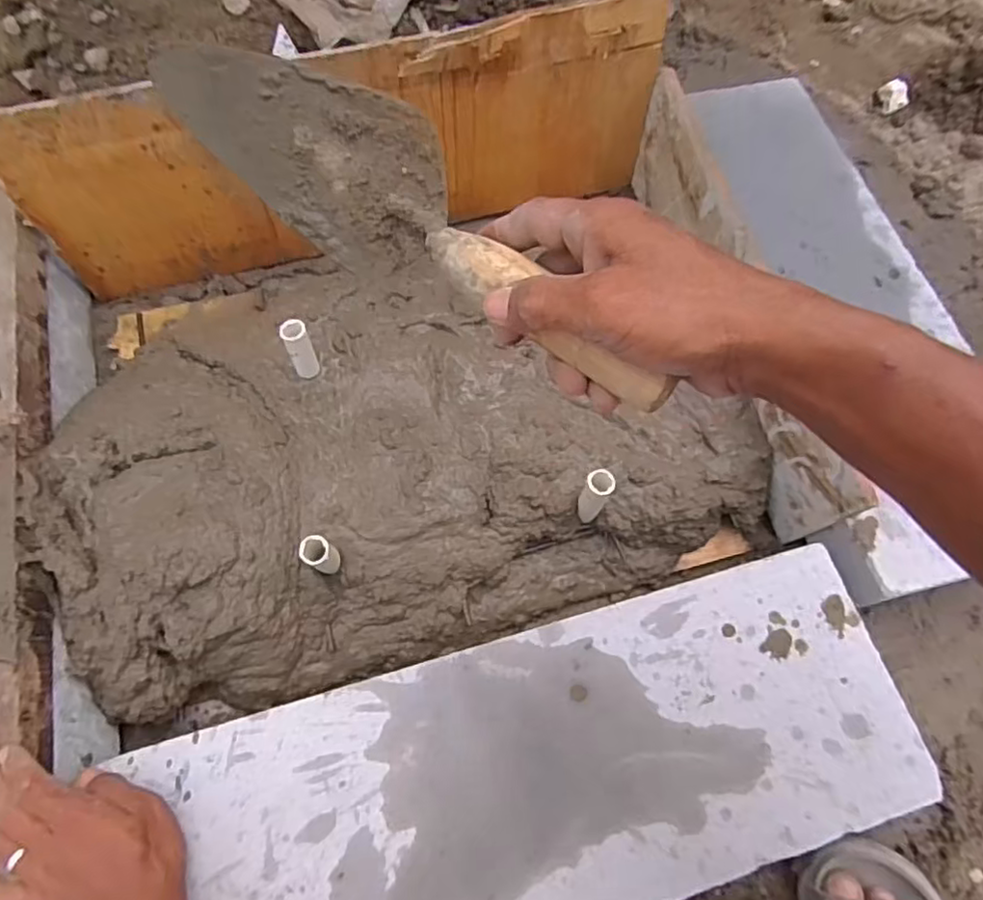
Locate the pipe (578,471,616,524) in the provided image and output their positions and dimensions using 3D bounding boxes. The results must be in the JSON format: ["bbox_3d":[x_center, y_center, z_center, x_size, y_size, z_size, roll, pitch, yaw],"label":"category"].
[{"bbox_3d":[0.092,0.042,0.563,0.023,0.094,0.020,25,65,7],"label":"pipe"}]

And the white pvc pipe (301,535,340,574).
[{"bbox_3d":[-0.142,0.089,0.526,0.019,0.072,0.023,35,67,11],"label":"white pvc pipe"}]

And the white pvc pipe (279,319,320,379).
[{"bbox_3d":[-0.176,-0.092,0.580,0.025,0.069,0.021,-25,69,-15],"label":"white pvc pipe"}]

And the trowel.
[{"bbox_3d":[-0.034,-0.112,0.316,0.288,0.068,0.066,38,74,13],"label":"trowel"}]

